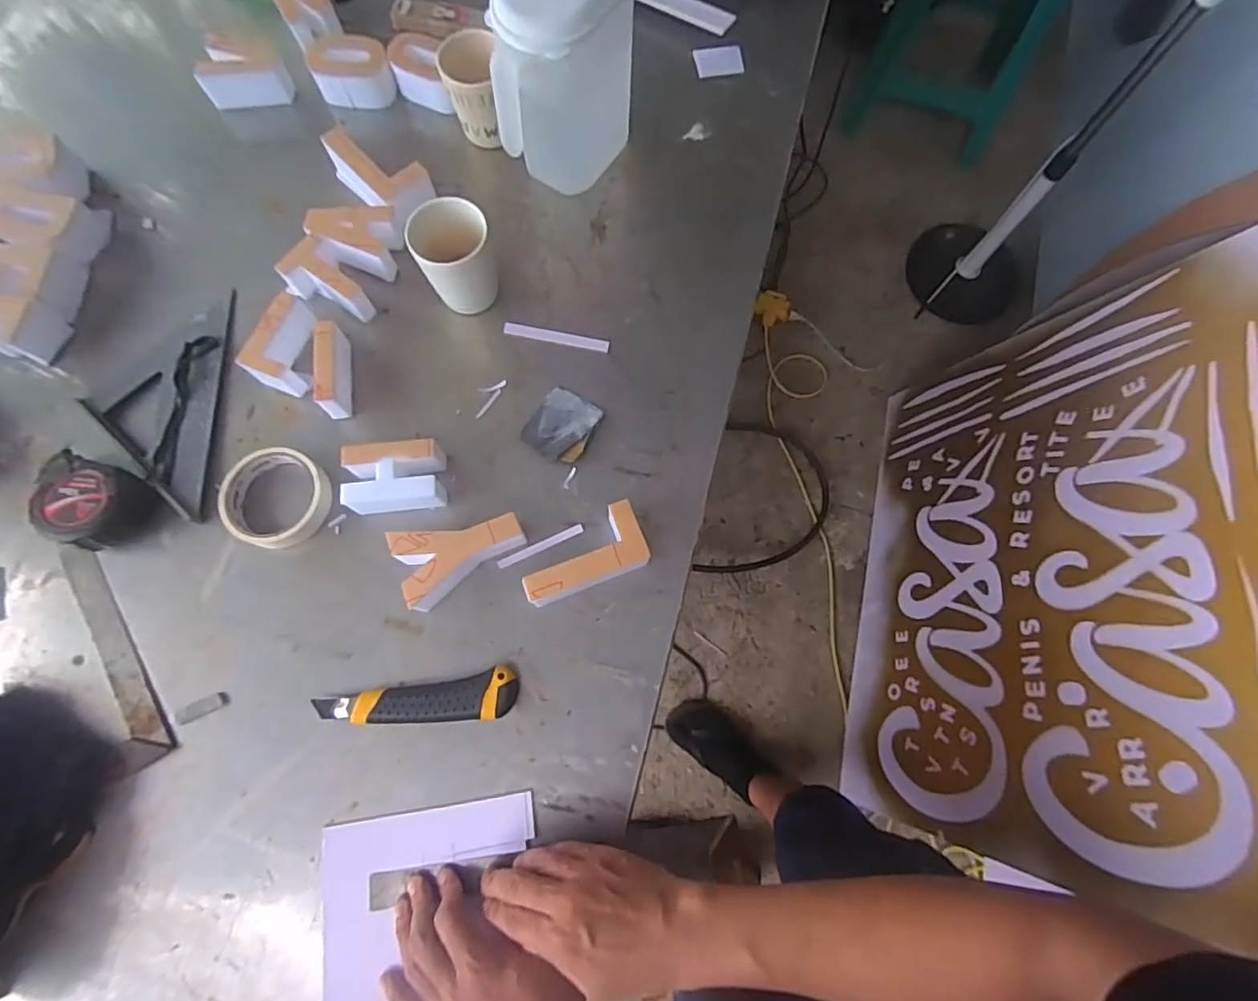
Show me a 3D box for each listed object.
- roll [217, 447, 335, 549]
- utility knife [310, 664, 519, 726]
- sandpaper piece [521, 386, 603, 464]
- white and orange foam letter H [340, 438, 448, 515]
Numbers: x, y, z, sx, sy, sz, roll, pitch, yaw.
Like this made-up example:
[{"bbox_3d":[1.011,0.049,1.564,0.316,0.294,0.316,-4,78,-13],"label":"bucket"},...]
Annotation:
[{"bbox_3d":[-0.325,-0.002,0.556,0.099,0.025,0.088,19,76,3],"label":"roll"},{"bbox_3d":[-0.180,0.175,0.512,0.167,0.018,0.040,-10,76,-4],"label":"utility knife"},{"bbox_3d":[-0.064,-0.073,0.588,0.059,0.006,0.068,29,77,6],"label":"sandpaper piece"},{"bbox_3d":[-0.214,-0.019,0.555,0.086,0.042,0.061,-9,76,-4],"label":"white and orange foam letter H"}]

